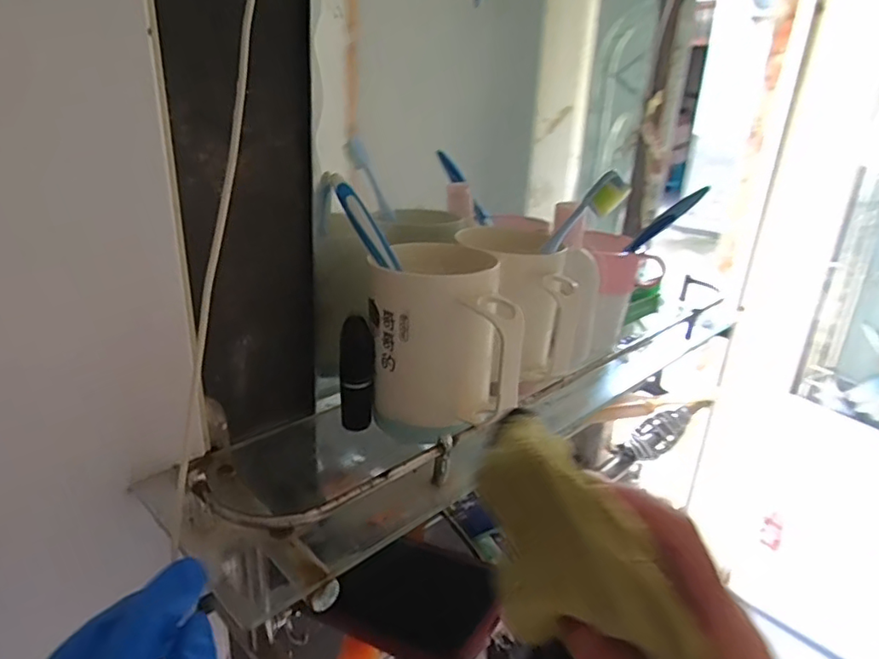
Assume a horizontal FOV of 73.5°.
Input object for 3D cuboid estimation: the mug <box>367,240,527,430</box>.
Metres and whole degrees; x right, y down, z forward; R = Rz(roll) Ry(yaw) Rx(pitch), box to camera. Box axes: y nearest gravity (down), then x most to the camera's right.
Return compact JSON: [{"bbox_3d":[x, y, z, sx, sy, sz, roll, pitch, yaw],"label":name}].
[{"bbox_3d":[0.008,0.004,0.364,0.090,0.100,0.071,7,21,10],"label":"mug"}]

